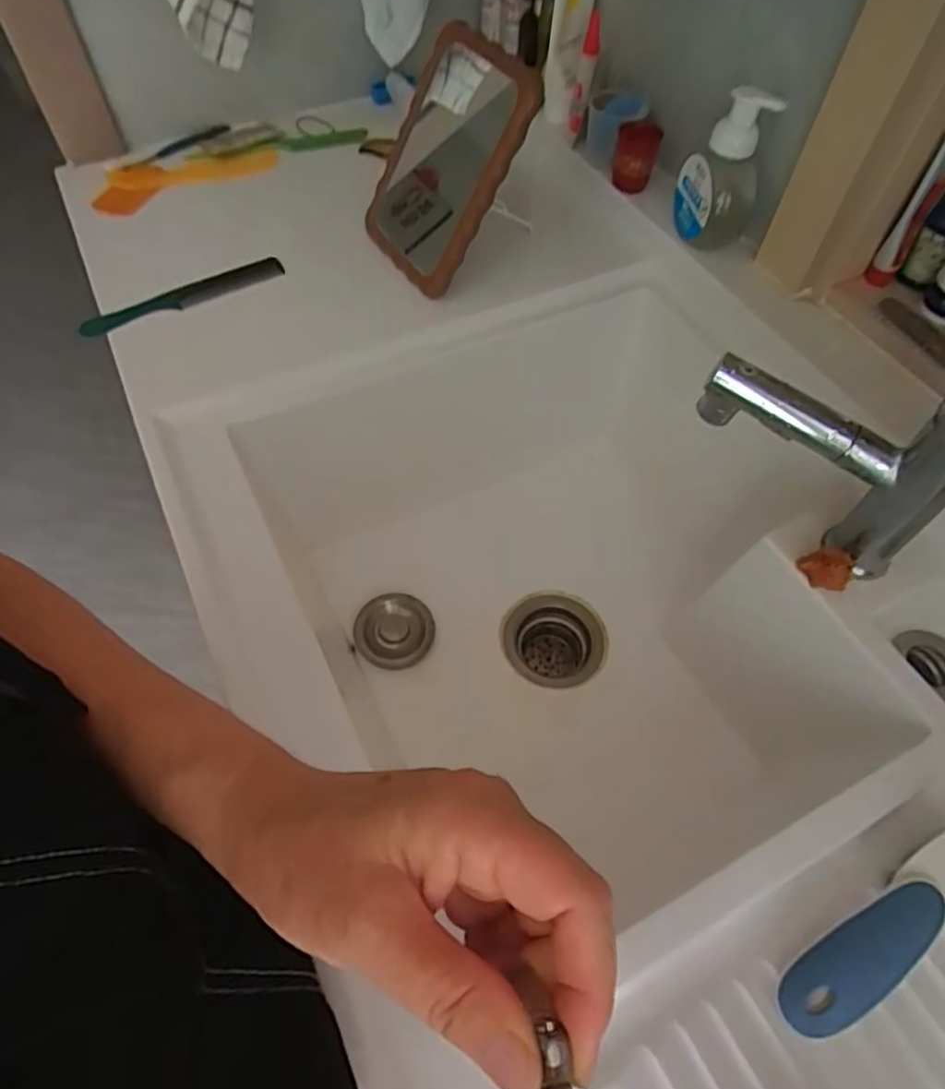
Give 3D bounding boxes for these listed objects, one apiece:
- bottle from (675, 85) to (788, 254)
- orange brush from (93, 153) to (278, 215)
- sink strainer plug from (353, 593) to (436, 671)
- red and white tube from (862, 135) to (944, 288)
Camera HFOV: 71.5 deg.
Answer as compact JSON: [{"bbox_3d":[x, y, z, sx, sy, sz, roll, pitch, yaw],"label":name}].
[{"bbox_3d":[0.241,-0.362,0.639,0.050,0.143,0.084,-11,59,-7],"label":"bottle"},{"bbox_3d":[-0.336,-0.436,0.776,0.211,0.010,0.072,-19,61,-14],"label":"orange brush"},{"bbox_3d":[-0.080,0.091,0.699,0.081,0.013,0.086,0,58,-1],"label":"sink strainer plug"},{"bbox_3d":[0.386,-0.288,0.570,0.027,0.132,0.021,38,64,19],"label":"red and white tube"}]

